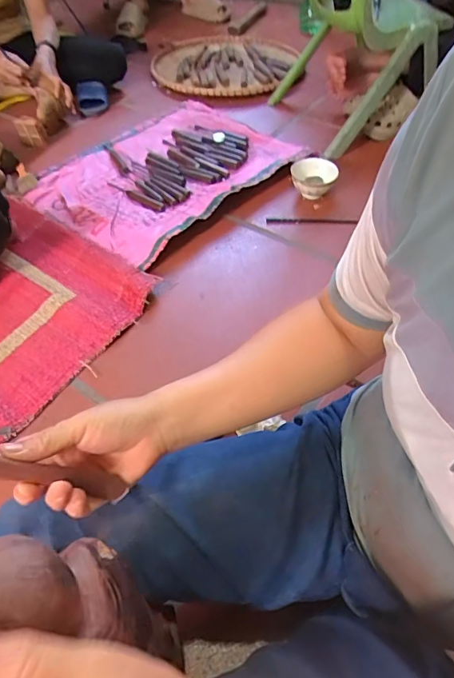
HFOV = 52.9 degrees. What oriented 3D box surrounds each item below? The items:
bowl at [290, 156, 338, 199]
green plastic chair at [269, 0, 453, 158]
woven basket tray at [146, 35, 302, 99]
[{"bbox_3d":[0.199,-0.372,1.070,0.106,0.066,0.116,-3,50,-3],"label":"bowl"},{"bbox_3d":[0.337,-0.787,1.130,0.324,0.429,0.416,-17,52,-14],"label":"green plastic chair"},{"bbox_3d":[0.004,-0.925,1.539,0.488,0.054,0.483,-2,50,-2],"label":"woven basket tray"}]

